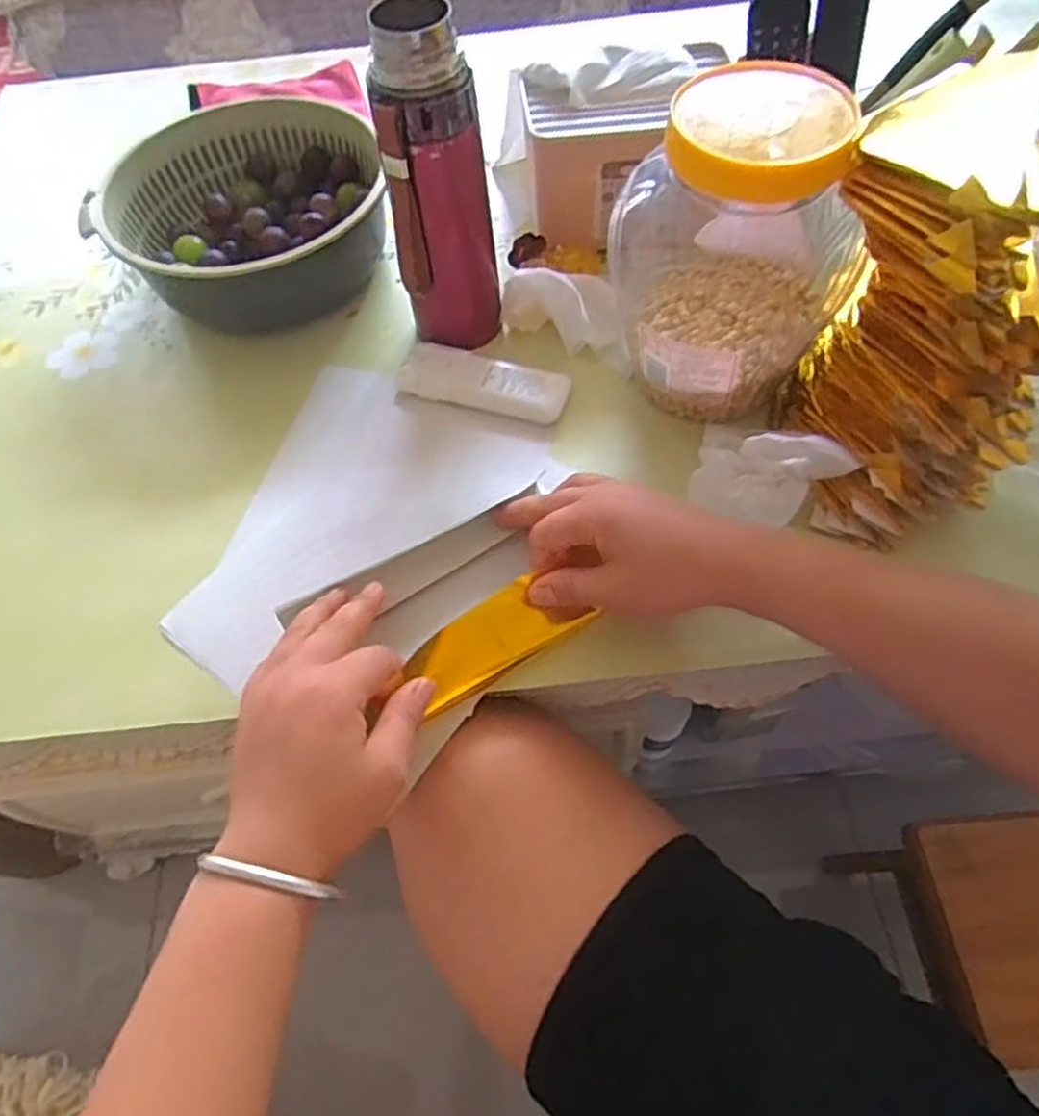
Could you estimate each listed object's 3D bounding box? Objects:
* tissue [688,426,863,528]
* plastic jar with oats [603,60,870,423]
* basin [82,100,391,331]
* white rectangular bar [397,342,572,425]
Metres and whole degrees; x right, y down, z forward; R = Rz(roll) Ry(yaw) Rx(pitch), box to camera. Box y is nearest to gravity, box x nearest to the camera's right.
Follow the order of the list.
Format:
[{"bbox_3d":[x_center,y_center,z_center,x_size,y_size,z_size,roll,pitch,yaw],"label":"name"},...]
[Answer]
[{"bbox_3d":[0.152,-0.056,0.463,0.090,0.024,0.074,31,66,20],"label":"tissue"},{"bbox_3d":[0.131,-0.190,0.456,0.124,0.179,0.134,-2,59,3],"label":"plastic jar with oats"},{"bbox_3d":[-0.228,-0.298,0.617,0.201,0.074,0.228,-9,59,-1],"label":"basin"},{"bbox_3d":[-0.027,-0.128,0.538,0.125,0.016,0.042,14,61,12],"label":"white rectangular bar"}]

